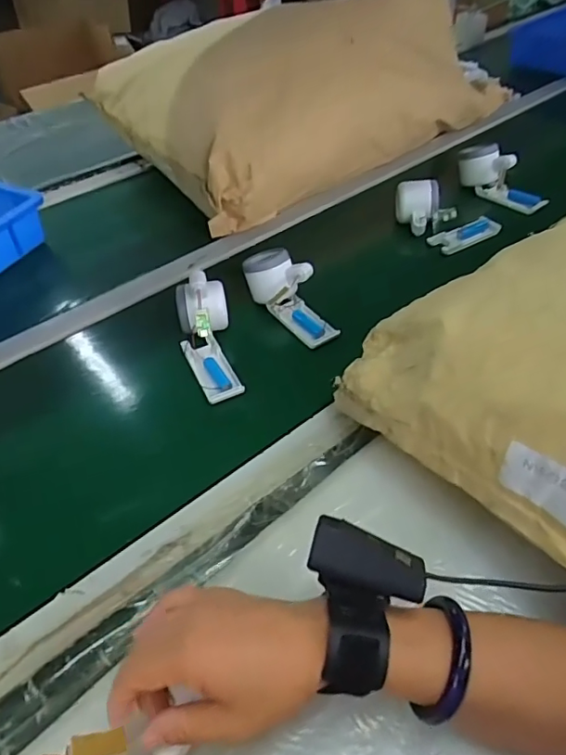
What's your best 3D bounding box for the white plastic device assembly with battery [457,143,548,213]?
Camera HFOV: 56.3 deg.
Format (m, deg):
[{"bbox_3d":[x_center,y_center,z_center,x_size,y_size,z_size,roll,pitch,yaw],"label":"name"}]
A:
[{"bbox_3d":[0.333,-0.306,0.803,0.048,0.068,0.158,-29,50,-21],"label":"white plastic device assembly with battery"}]

